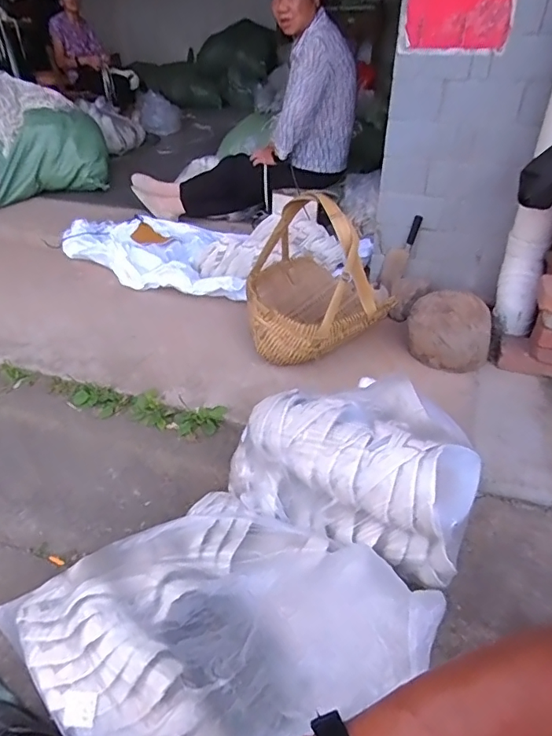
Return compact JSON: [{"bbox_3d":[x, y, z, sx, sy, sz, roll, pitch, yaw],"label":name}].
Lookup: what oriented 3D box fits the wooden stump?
[{"bbox_3d":[0.499,-0.112,1.406,0.232,0.150,0.195,14,42,17],"label":"wooden stump"}]

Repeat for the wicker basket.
[{"bbox_3d":[0.124,-0.268,1.426,0.406,0.422,0.418,-2,39,-2],"label":"wicker basket"}]

